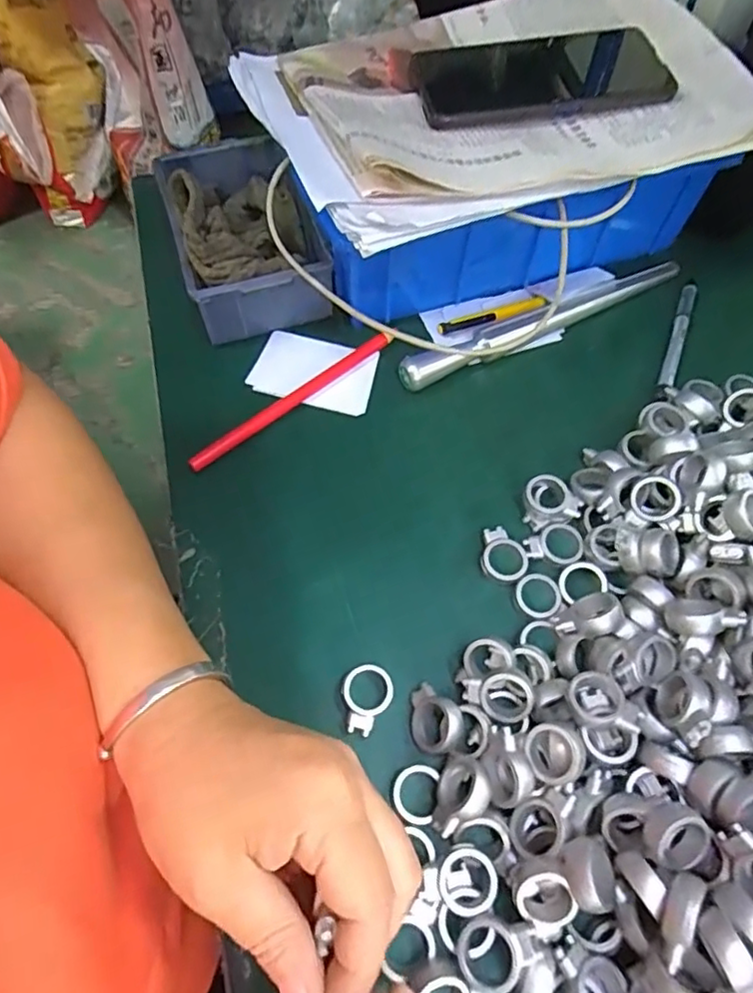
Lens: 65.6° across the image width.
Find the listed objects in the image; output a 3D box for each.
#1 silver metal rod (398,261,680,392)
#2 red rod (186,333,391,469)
[{"bbox_3d":[0.122,-0.124,0.414,0.231,0.021,0.019,-24,65,-11],"label":"silver metal rod"},{"bbox_3d":[-0.055,-0.066,0.389,0.160,0.012,0.010,-37,68,-17],"label":"red rod"}]

